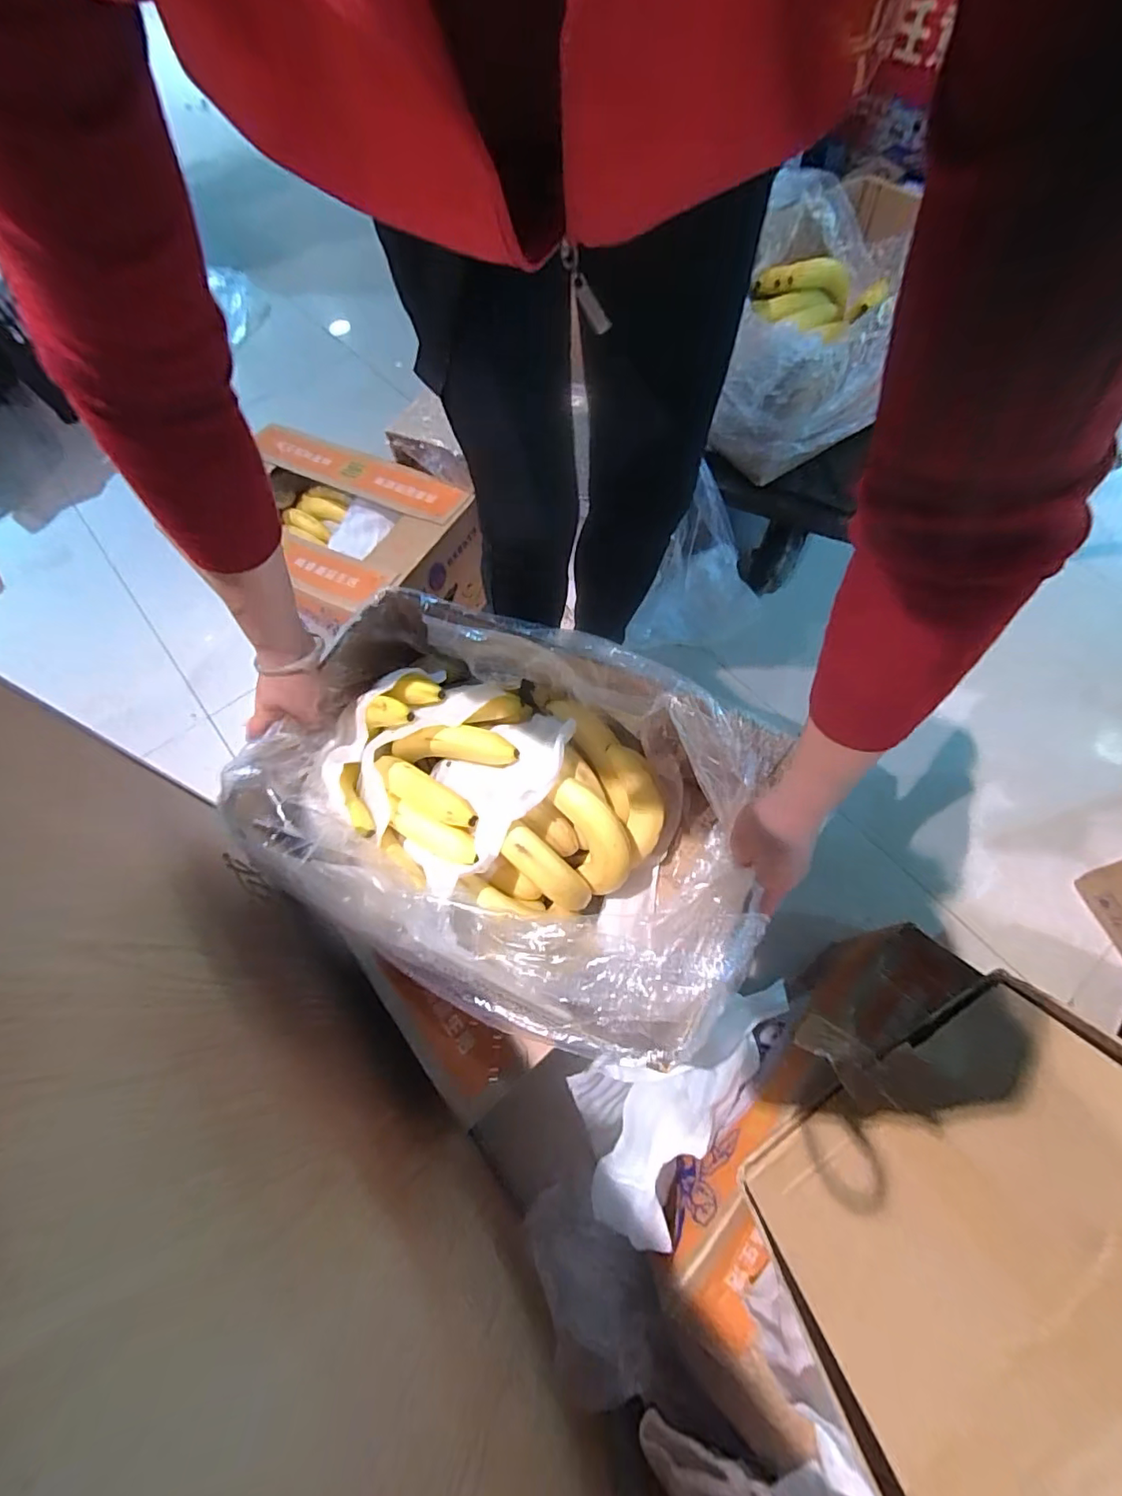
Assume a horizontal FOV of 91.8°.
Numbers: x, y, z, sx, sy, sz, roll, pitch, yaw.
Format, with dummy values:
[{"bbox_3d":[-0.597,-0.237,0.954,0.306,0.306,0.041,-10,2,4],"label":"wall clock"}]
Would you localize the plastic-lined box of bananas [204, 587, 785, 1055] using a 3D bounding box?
[{"bbox_3d":[-0.049,0.063,0.545,0.459,0.229,0.312,21,66,11],"label":"plastic-lined box of bananas"}]

